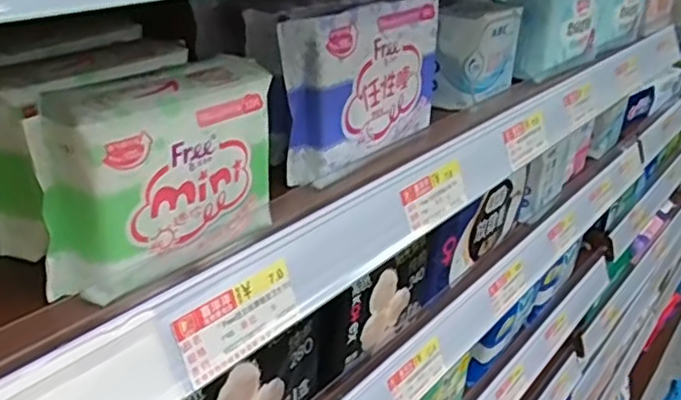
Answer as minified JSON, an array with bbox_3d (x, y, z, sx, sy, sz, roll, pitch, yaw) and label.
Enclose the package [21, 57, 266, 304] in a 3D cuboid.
[{"bbox_3d":[-0.068,-0.013,0.264,0.035,0.072,0.104,26,34,34],"label":"package"}]

